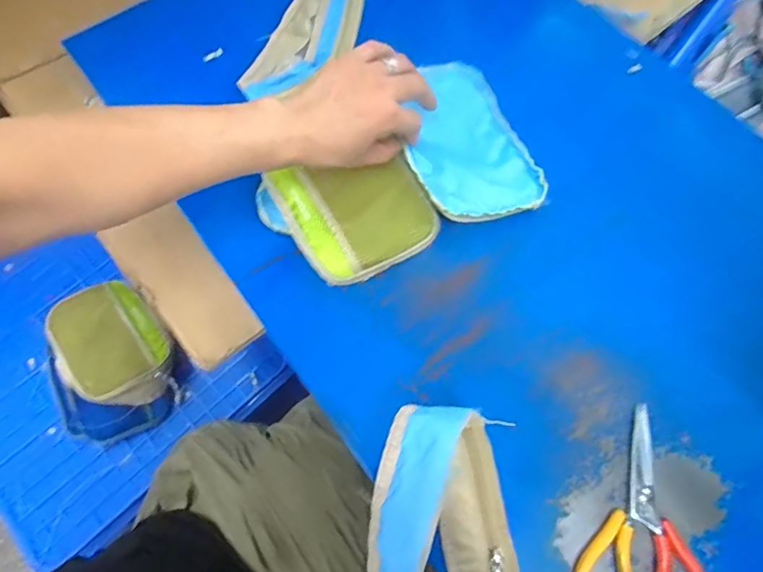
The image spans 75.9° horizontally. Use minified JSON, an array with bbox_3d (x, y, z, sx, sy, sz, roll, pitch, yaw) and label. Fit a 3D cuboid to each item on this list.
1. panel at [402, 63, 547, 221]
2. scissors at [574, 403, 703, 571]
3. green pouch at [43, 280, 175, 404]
[{"bbox_3d":[0.087,-0.153,0.515,0.139,0.017,0.195,-16,67,-22],"label":"panel"},{"bbox_3d":[0.225,0.207,0.389,0.101,0.019,0.181,27,72,11],"label":"scissors"},{"bbox_3d":[-0.409,0.094,0.751,0.144,0.066,0.210,-40,73,-13],"label":"green pouch"}]

